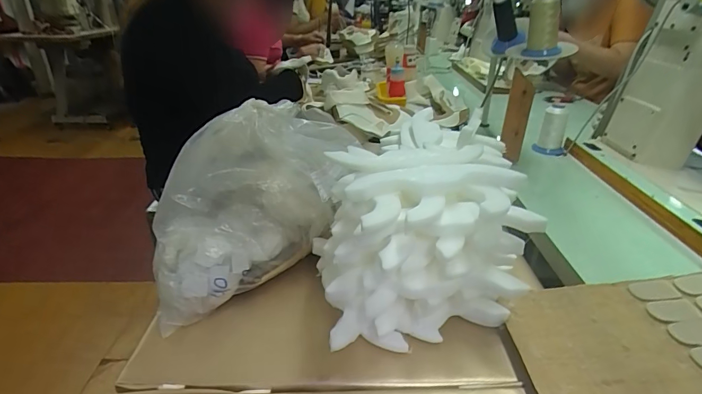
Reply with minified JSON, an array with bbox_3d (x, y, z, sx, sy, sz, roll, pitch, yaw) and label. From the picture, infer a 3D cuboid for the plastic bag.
[{"bbox_3d":[-0.123,0.007,0.554,0.305,0.233,0.107,-16,32,-26],"label":"plastic bag"}]

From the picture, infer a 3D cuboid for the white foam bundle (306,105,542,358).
[{"bbox_3d":[0.076,0.050,0.509,0.236,0.180,0.191,-7,29,-12],"label":"white foam bundle"}]

